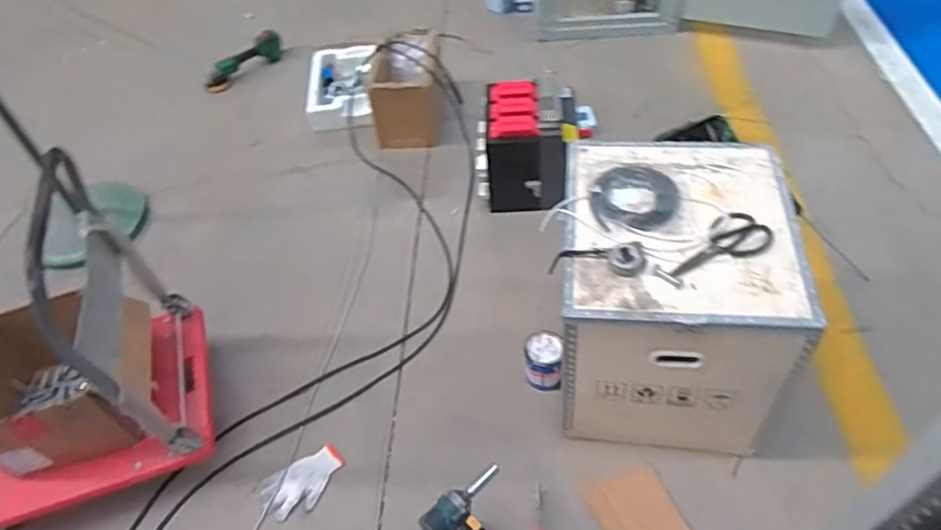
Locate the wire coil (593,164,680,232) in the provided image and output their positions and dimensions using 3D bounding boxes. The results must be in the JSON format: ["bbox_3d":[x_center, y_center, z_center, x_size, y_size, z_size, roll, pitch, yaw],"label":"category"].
[{"bbox_3d":[0.345,-0.144,1.351,0.174,0.052,0.176,-1,48,2],"label":"wire coil"}]

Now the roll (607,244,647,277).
[{"bbox_3d":[0.312,-0.010,1.253,0.072,0.030,0.074,-1,48,2],"label":"roll"}]

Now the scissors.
[{"bbox_3d":[0.502,-0.030,1.261,0.231,0.009,0.114,-32,54,-24],"label":"scissors"}]

